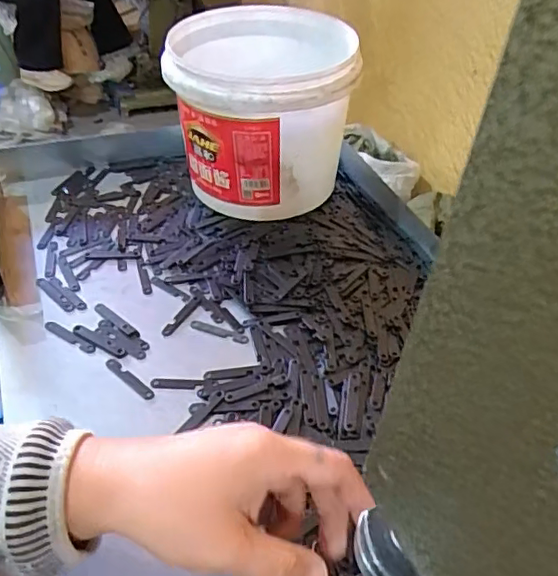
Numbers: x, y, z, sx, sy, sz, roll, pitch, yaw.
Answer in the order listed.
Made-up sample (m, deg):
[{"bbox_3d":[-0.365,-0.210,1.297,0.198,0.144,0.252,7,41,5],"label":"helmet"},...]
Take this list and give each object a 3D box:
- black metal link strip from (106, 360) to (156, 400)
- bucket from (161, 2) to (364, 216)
[{"bbox_3d":[-0.115,0.070,0.439,0.051,0.004,0.010,32,50,28],"label":"black metal link strip"},{"bbox_3d":[-0.020,-0.177,0.596,0.181,0.157,0.185,-8,44,-11],"label":"bucket"}]

